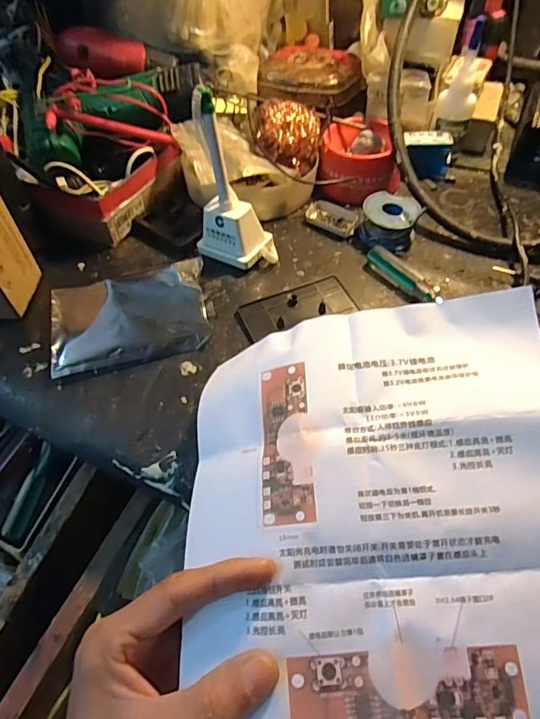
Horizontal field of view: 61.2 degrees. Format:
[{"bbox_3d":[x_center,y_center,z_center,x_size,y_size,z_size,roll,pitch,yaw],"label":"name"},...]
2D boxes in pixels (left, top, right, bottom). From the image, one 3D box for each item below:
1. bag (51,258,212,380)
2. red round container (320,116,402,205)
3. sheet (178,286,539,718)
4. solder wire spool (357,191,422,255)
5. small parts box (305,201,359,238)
[{"bbox_3d":[-0.115,-0.037,0.377,0.121,0.017,0.092,-12,56,-6],"label":"bag"},{"bbox_3d":[0.093,-0.206,0.469,0.078,0.046,0.084,-1,56,1],"label":"red round container"},{"bbox_3d":[0.058,0.109,0.231,0.200,0.028,0.287,-6,71,7],"label":"sheet"},{"bbox_3d":[0.111,-0.128,0.428,0.051,0.030,0.053,-1,56,1],"label":"solder wire spool"},{"bbox_3d":[0.062,-0.139,0.448,0.051,0.008,0.030,32,63,21],"label":"small parts box"}]

